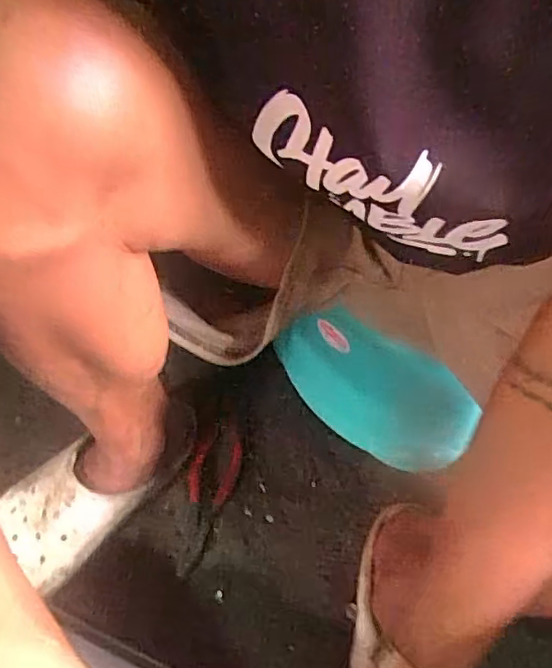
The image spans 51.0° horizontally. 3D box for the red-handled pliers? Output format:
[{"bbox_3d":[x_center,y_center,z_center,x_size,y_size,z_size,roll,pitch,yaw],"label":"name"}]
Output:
[{"bbox_3d":[-0.076,0.169,0.633,0.050,0.025,0.180,10,44,8],"label":"red-handled pliers"}]

